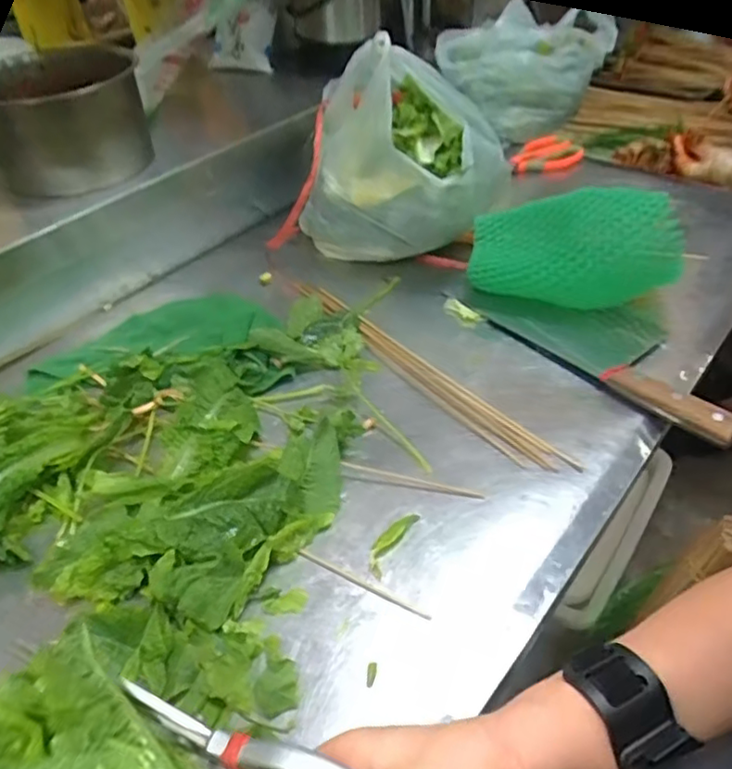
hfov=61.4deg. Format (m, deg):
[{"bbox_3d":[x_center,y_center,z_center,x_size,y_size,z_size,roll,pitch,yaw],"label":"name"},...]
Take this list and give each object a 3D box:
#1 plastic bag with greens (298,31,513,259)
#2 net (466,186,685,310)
[{"bbox_3d":[0.039,-0.288,0.773,0.236,0.221,0.201,8,44,15],"label":"plastic bag with greens"},{"bbox_3d":[0.217,-0.142,0.666,0.214,0.123,0.092,19,48,25],"label":"net"}]

